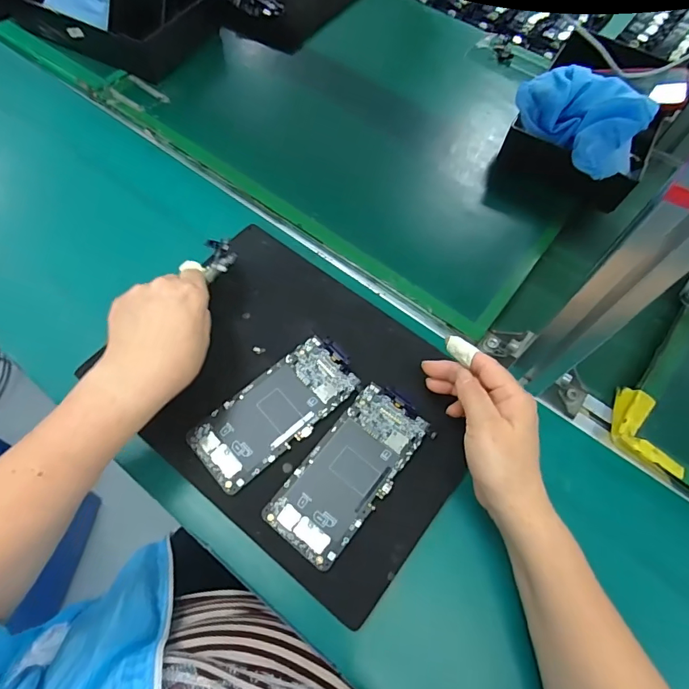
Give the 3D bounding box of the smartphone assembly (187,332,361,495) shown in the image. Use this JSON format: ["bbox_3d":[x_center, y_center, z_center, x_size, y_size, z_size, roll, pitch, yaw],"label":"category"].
[{"bbox_3d":[-0.065,0.061,0.430,0.162,0.004,0.074,-38,71,-17],"label":"smartphone assembly"}]

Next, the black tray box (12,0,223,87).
[{"bbox_3d":[-0.328,-0.488,0.628,0.257,0.053,0.168,26,65,10],"label":"black tray box"}]

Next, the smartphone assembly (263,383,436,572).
[{"bbox_3d":[0.006,0.111,0.408,0.075,0.005,0.162,37,67,15],"label":"smartphone assembly"}]

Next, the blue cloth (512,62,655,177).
[{"bbox_3d":[0.274,-0.271,0.532,0.156,0.071,0.118,33,66,13],"label":"blue cloth"}]

